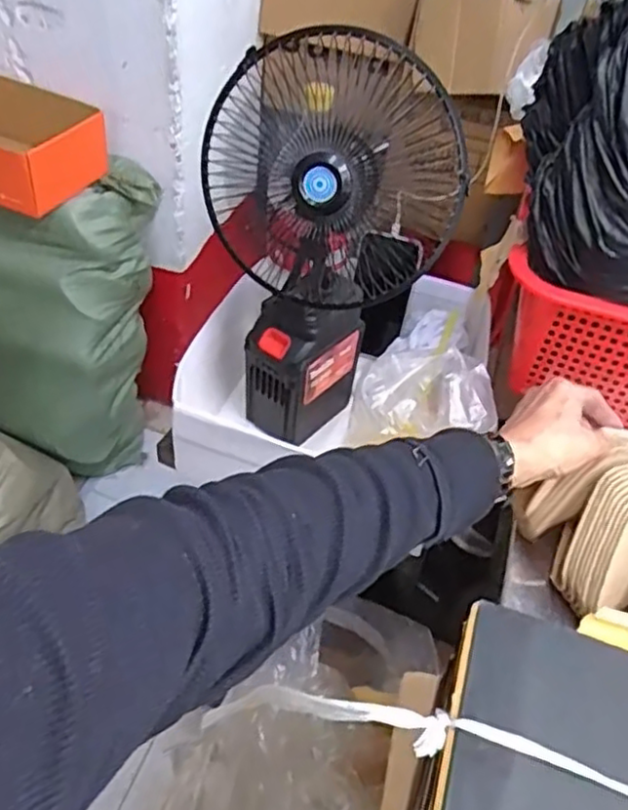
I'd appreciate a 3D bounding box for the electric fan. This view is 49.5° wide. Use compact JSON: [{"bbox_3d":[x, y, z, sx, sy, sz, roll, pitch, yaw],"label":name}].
[{"bbox_3d":[0.010,-0.135,0.621,0.126,0.359,0.170,-30,56,-32],"label":"electric fan"}]

